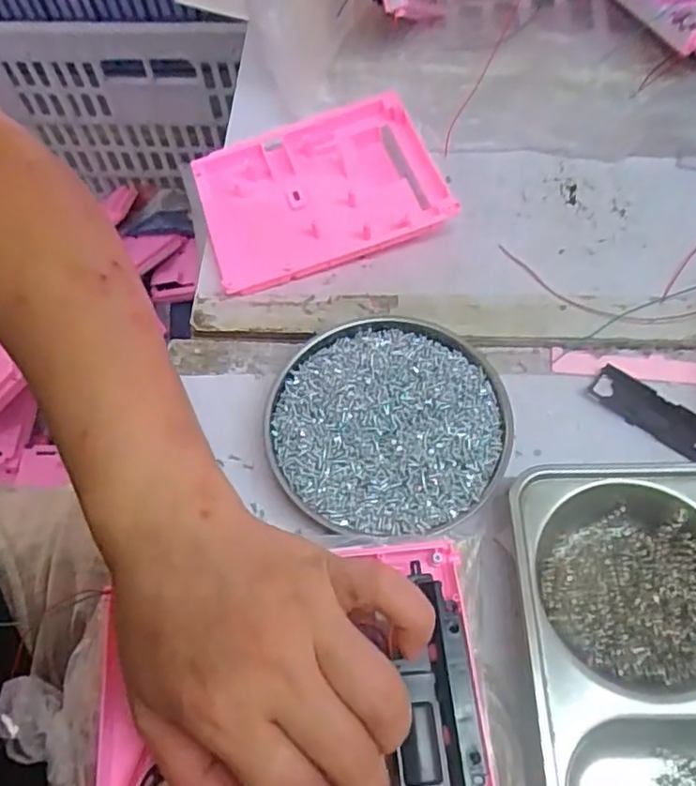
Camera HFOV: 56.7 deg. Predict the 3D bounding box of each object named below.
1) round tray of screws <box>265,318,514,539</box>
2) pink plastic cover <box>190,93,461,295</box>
[{"bbox_3d":[0.025,0.015,0.367,0.130,0.021,0.136,-1,61,3],"label":"round tray of screws"},{"bbox_3d":[-0.020,-0.138,0.443,0.158,0.031,0.117,-16,62,-5],"label":"pink plastic cover"}]

